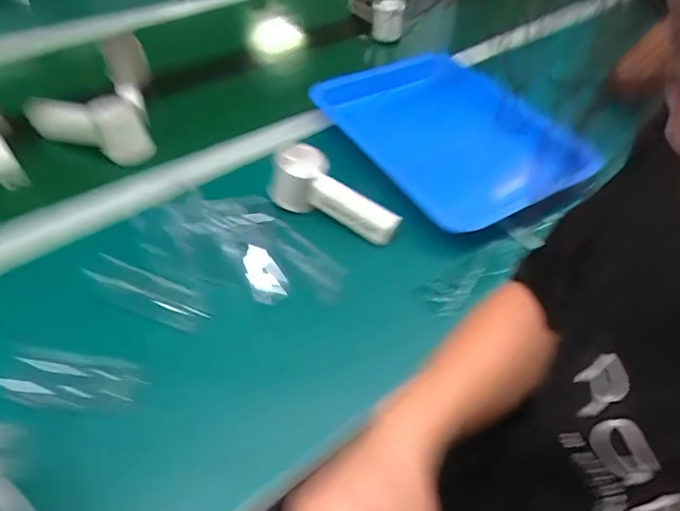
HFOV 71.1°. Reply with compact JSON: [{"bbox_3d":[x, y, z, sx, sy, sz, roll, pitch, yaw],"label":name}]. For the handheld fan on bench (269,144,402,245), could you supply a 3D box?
[{"bbox_3d":[-0.006,-0.063,0.534,0.150,0.062,0.052,30,52,5],"label":"handheld fan on bench"}]

